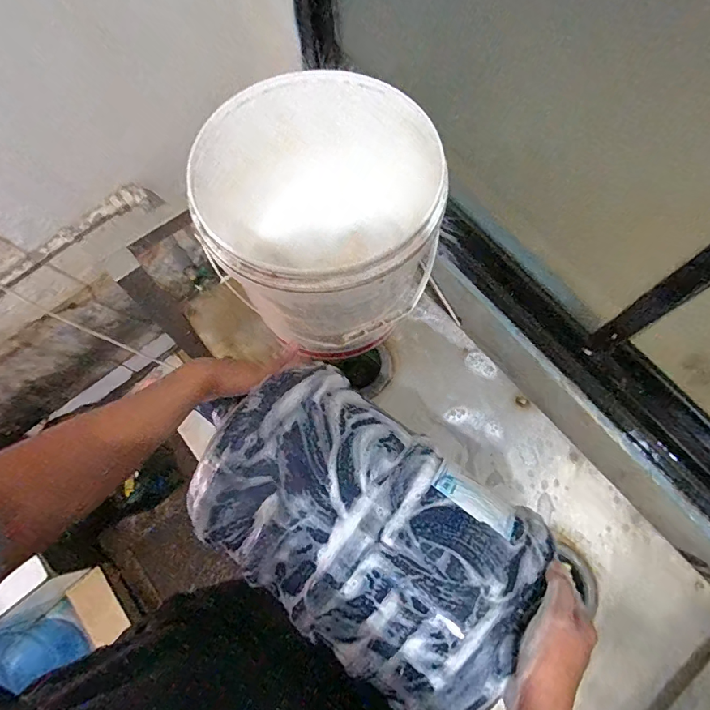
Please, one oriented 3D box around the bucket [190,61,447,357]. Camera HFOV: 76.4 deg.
[{"bbox_3d":[-0.047,-0.179,0.664,0.295,0.270,0.307,-1,72,2],"label":"bucket"}]

